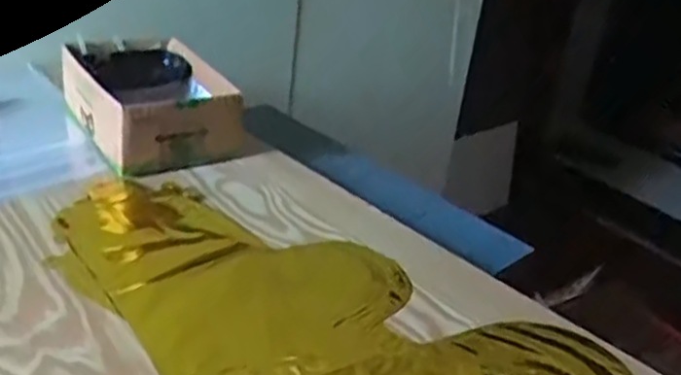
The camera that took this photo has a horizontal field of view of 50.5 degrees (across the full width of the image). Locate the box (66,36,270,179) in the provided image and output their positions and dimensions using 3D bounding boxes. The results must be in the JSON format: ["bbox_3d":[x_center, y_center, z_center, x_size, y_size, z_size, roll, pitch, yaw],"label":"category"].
[{"bbox_3d":[-0.184,-0.085,0.756,0.152,0.068,0.178,-12,33,-32],"label":"box"}]

